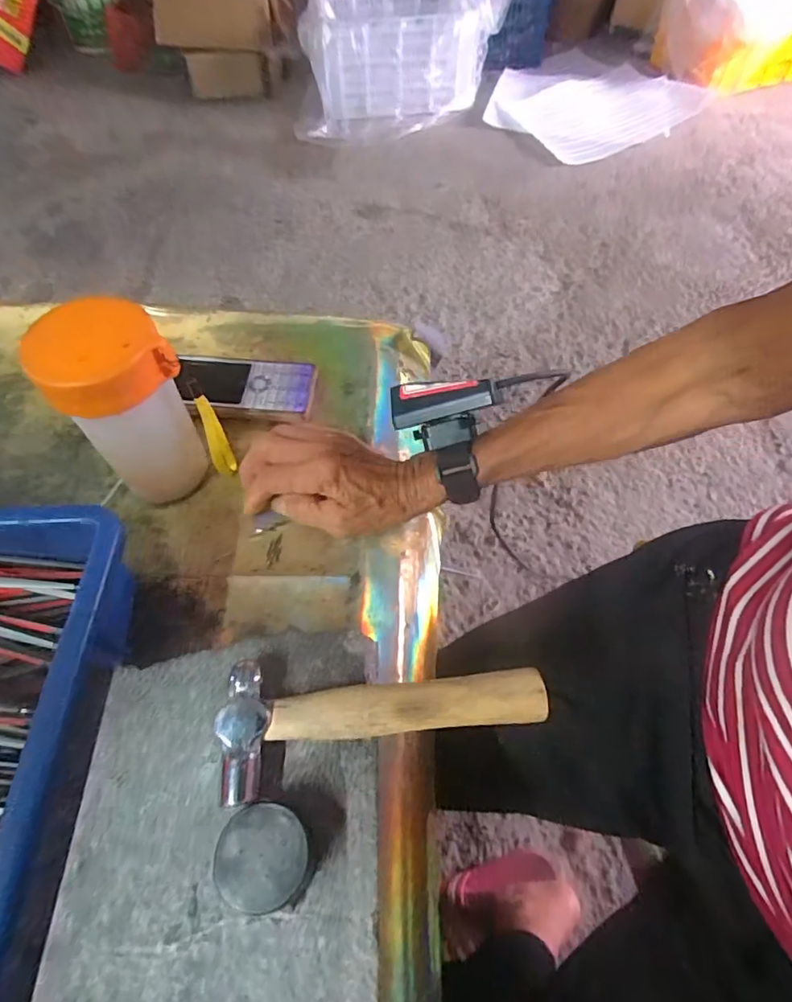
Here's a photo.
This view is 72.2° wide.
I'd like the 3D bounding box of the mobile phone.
[{"bbox_3d":[-0.122,-0.097,0.435,0.108,0.012,0.054,2,58,-1],"label":"mobile phone"}]

